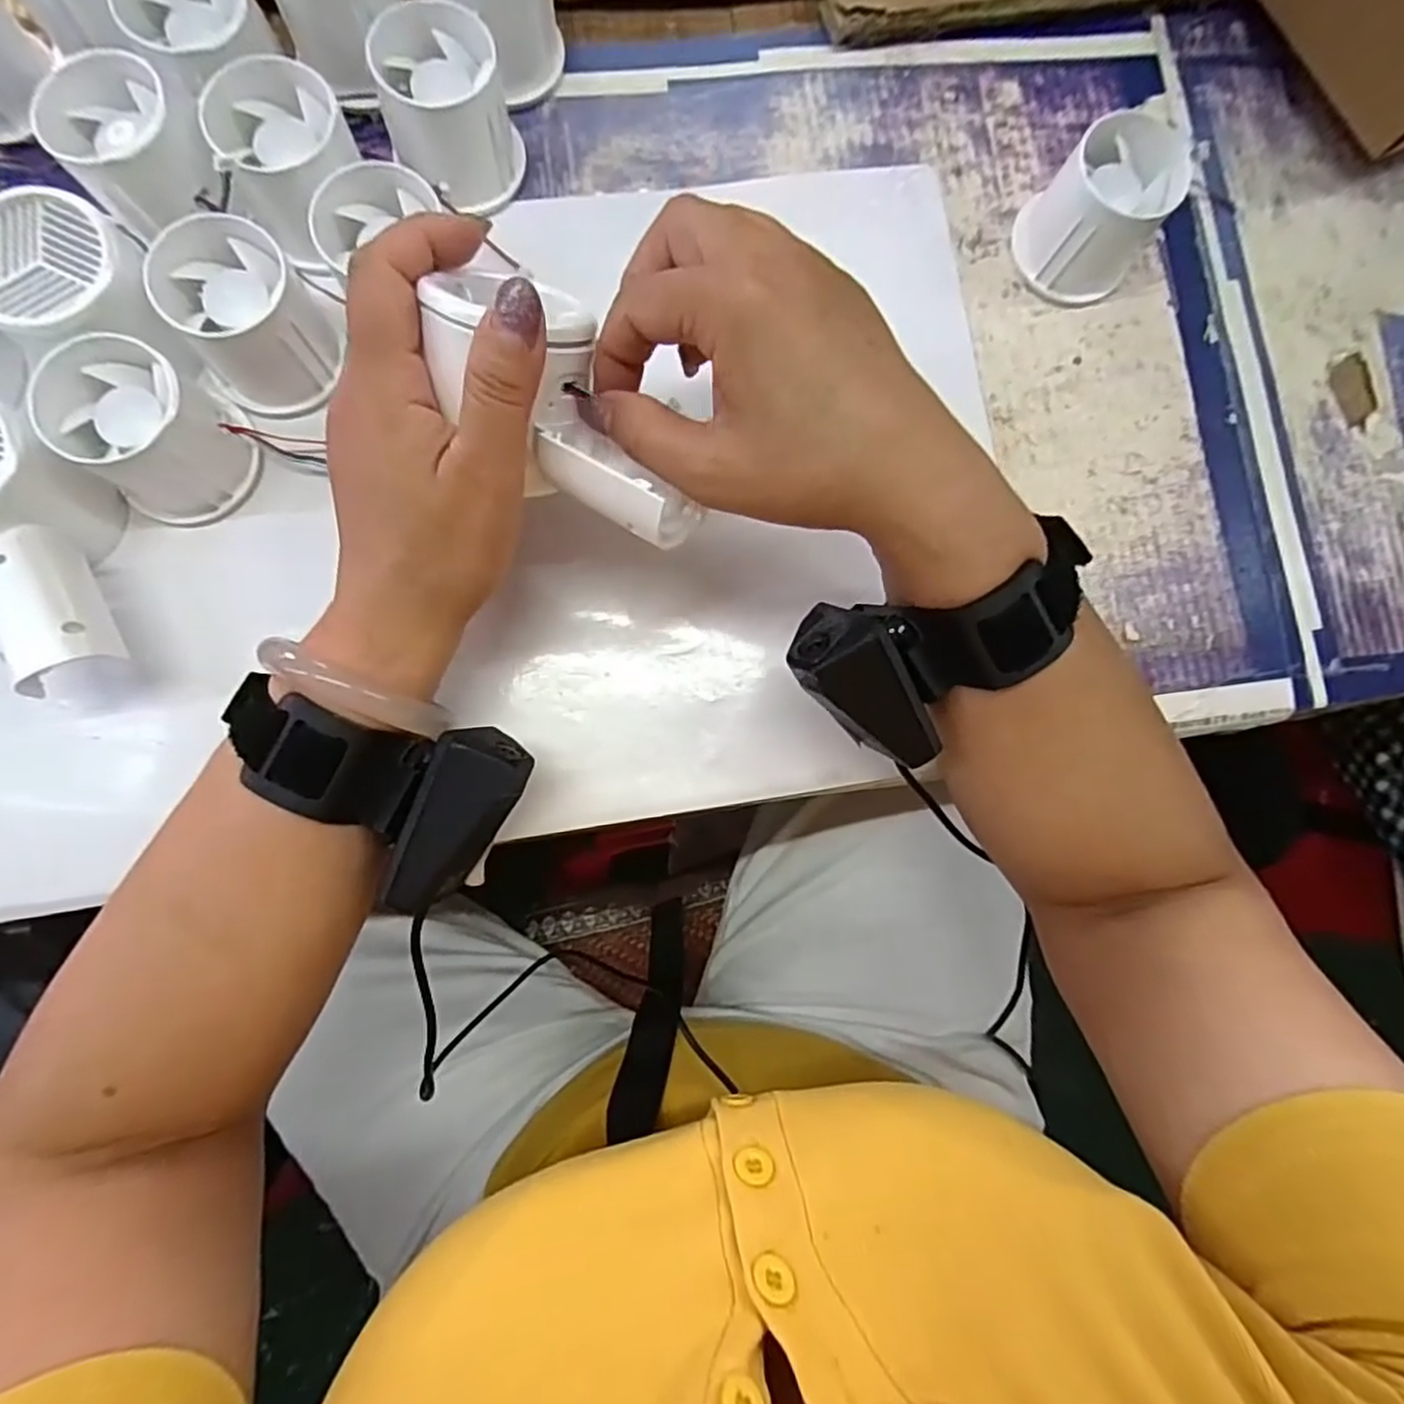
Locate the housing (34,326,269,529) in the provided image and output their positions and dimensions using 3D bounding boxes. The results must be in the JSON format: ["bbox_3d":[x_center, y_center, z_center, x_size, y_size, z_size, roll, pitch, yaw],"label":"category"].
[{"bbox_3d":[-0.219,-0.108,0.280,0.055,0.050,0.057,1,83,-4],"label":"housing"}]

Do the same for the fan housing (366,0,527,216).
[{"bbox_3d":[-0.108,-0.256,0.305,0.051,0.047,0.059,-13,84,-6],"label":"fan housing"}]

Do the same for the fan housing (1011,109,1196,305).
[{"bbox_3d":[0.180,-0.223,0.320,0.054,0.047,0.056,1,83,-4],"label":"fan housing"}]

